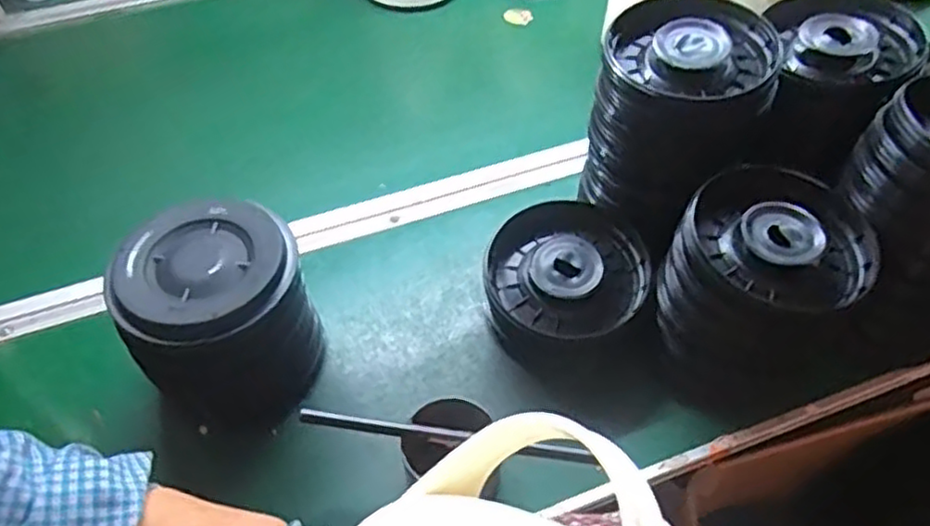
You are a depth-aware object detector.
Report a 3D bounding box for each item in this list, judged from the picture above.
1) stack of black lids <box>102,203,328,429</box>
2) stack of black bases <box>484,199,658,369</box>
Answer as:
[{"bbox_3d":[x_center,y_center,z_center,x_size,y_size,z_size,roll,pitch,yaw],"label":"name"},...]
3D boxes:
[{"bbox_3d":[-0.191,0.045,0.558,0.130,0.136,0.126,-14,52,-9],"label":"stack of black lids"},{"bbox_3d":[0.092,0.021,0.607,0.131,0.072,0.135,-29,56,-20],"label":"stack of black bases"}]

